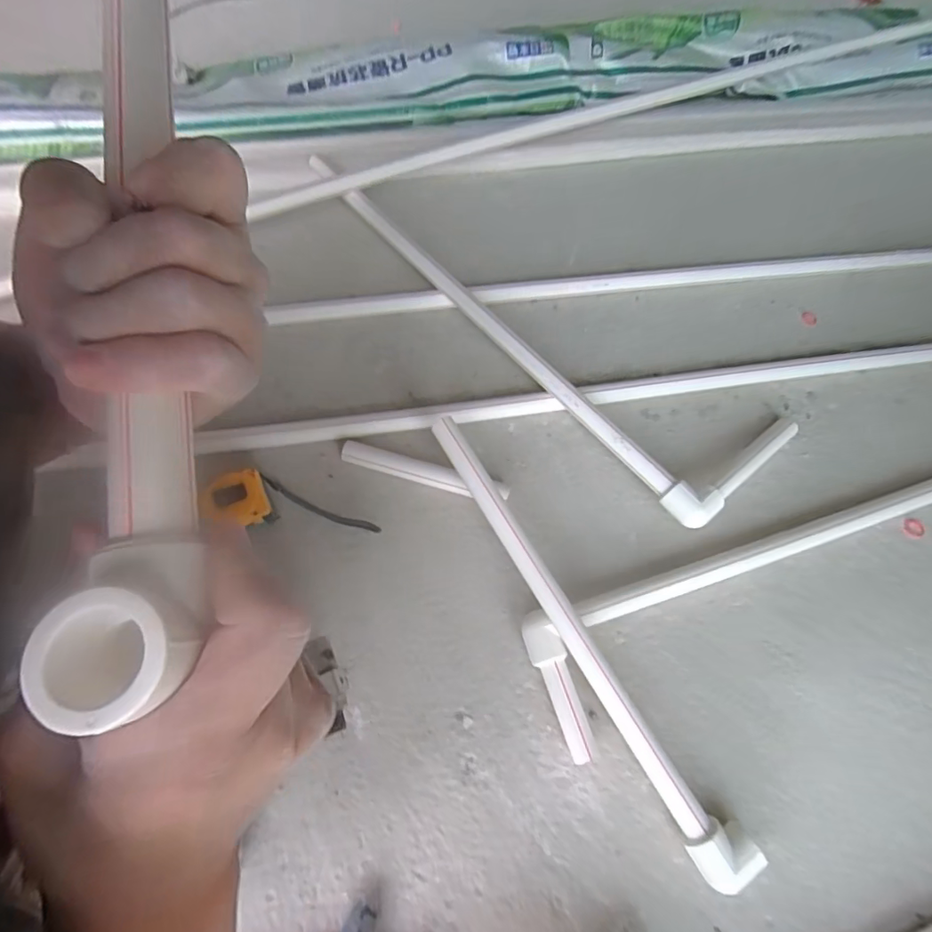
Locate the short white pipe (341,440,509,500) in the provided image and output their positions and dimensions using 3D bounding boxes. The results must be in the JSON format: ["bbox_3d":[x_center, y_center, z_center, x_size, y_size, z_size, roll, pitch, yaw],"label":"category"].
[{"bbox_3d":[-0.048,0.007,0.576,0.192,0.020,0.022,15,64,4],"label":"short white pipe"}]

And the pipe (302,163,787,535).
[{"bbox_3d":[0.066,-0.233,0.695,0.205,0.060,0.762,-40,72,-19],"label":"pipe"}]

